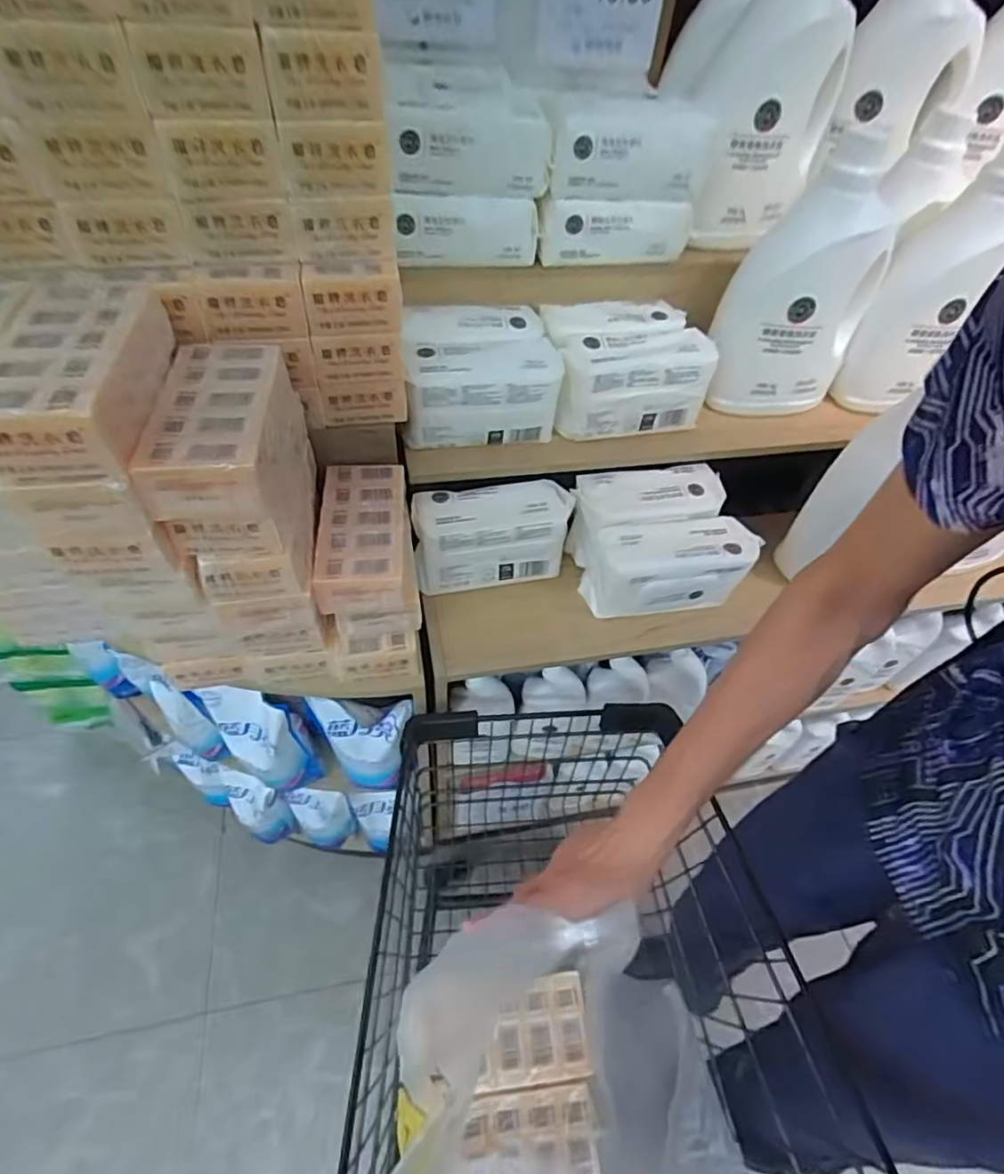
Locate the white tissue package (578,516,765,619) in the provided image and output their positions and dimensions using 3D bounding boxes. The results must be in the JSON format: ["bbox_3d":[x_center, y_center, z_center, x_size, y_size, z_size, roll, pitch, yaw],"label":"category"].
[{"bbox_3d":[0.203,-0.028,0.741,0.207,0.100,0.080,-7,52,-11],"label":"white tissue package"}]

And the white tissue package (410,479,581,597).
[{"bbox_3d":[-0.011,-0.066,0.751,0.194,0.098,0.079,-7,52,-11],"label":"white tissue package"}]

